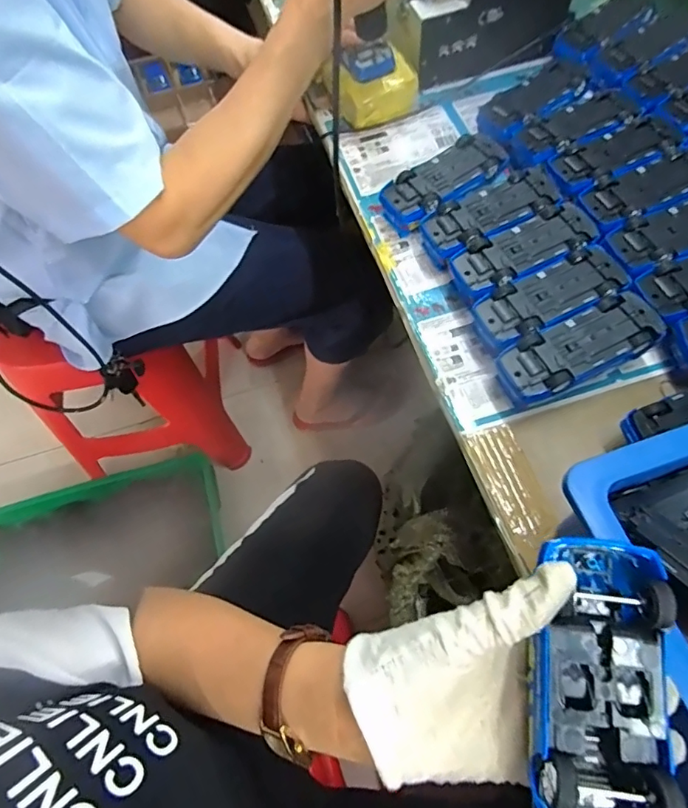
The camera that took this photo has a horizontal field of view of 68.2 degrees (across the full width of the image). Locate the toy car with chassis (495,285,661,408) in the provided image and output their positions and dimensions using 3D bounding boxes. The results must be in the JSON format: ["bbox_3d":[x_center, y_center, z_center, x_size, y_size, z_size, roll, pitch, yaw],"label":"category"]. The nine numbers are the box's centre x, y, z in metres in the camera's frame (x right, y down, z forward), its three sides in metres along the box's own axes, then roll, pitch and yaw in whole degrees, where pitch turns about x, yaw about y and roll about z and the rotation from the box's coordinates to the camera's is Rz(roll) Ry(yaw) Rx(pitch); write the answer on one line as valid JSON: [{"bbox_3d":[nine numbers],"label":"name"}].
[{"bbox_3d":[0.191,-0.043,0.417,0.129,0.038,0.053,-25,66,-8],"label":"toy car with chassis"}]

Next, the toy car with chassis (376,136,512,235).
[{"bbox_3d":[0.100,-0.217,0.510,0.126,0.044,0.057,-33,67,-12],"label":"toy car with chassis"}]

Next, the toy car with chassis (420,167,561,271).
[{"bbox_3d":[0.138,-0.178,0.488,0.129,0.037,0.058,-28,66,-10],"label":"toy car with chassis"}]

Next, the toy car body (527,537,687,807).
[{"bbox_3d":[0.111,0.131,0.220,0.055,0.029,0.136,6,79,6],"label":"toy car body"}]

